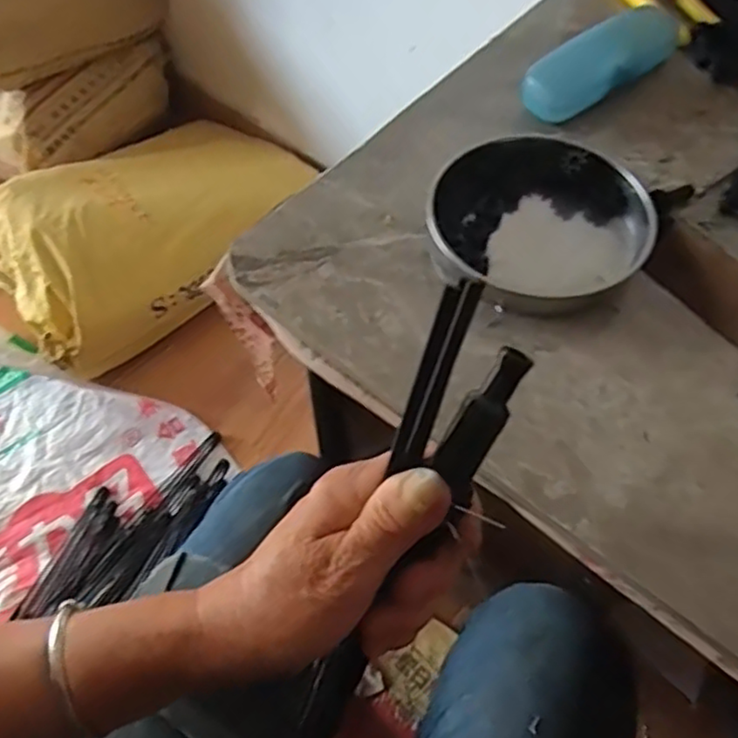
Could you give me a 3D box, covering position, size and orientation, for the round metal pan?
[{"bbox_3d":[0.111,-0.098,0.436,0.135,0.028,0.127,0,59,1],"label":"round metal pan"}]

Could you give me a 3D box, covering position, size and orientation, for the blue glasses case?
[{"bbox_3d":[0.183,-0.237,0.520,0.153,0.037,0.045,-37,65,-19],"label":"blue glasses case"}]

